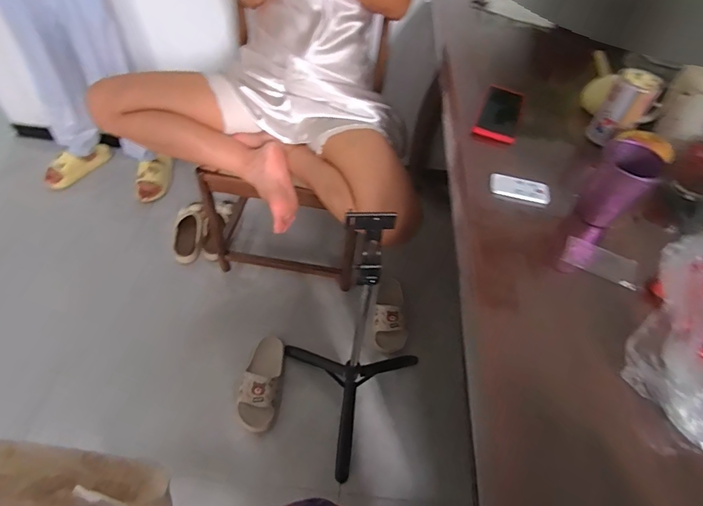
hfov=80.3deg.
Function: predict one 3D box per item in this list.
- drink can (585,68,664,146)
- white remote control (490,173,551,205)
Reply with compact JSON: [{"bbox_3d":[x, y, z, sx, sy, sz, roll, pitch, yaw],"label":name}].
[{"bbox_3d":[0.460,-0.243,0.709,0.065,0.109,0.062,2,52,-3],"label":"drink can"},{"bbox_3d":[0.265,-0.102,0.654,0.090,0.013,0.042,12,52,4],"label":"white remote control"}]

